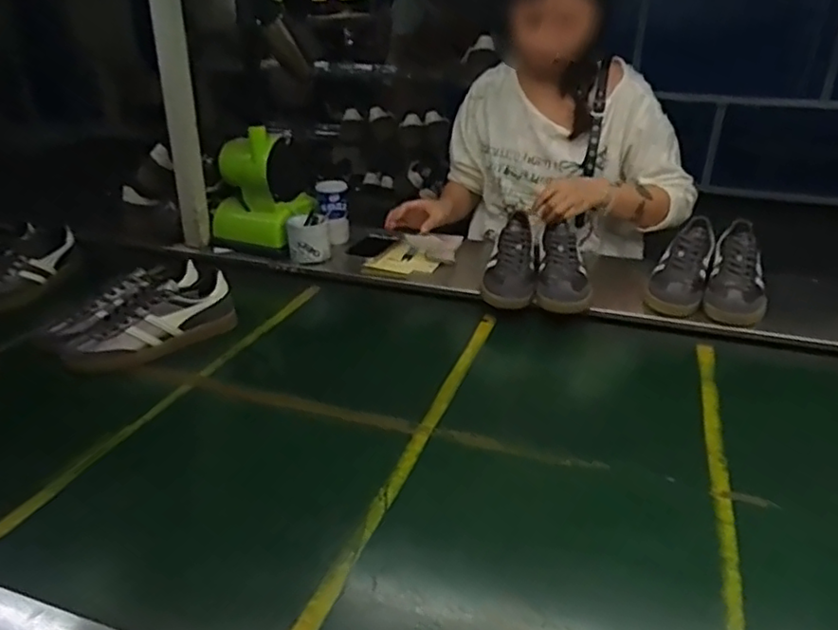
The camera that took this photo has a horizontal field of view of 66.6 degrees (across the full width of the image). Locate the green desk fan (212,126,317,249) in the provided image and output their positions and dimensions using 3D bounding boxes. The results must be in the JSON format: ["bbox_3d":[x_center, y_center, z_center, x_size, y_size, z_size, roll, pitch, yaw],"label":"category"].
[{"bbox_3d":[-0.330,-0.255,1.283,0.188,0.222,0.107,7,28,16],"label":"green desk fan"}]

